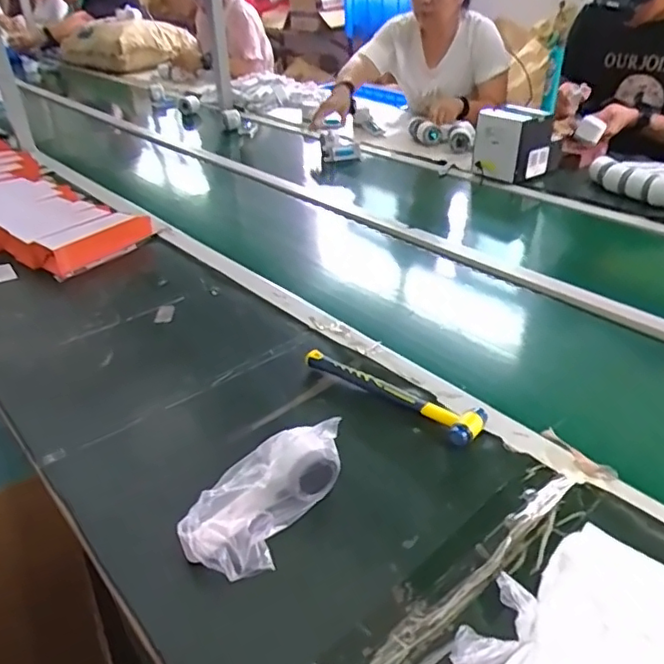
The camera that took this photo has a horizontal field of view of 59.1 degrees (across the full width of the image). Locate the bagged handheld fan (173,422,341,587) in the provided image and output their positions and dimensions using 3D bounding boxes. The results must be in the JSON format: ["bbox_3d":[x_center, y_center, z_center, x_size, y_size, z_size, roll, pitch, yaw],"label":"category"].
[{"bbox_3d":[-0.059,0.159,0.564,0.177,0.073,0.077,-39,46,-24],"label":"bagged handheld fan"}]

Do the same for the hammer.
[{"bbox_3d":[0.074,0.070,0.725,0.241,0.023,0.054,25,42,35],"label":"hammer"}]

